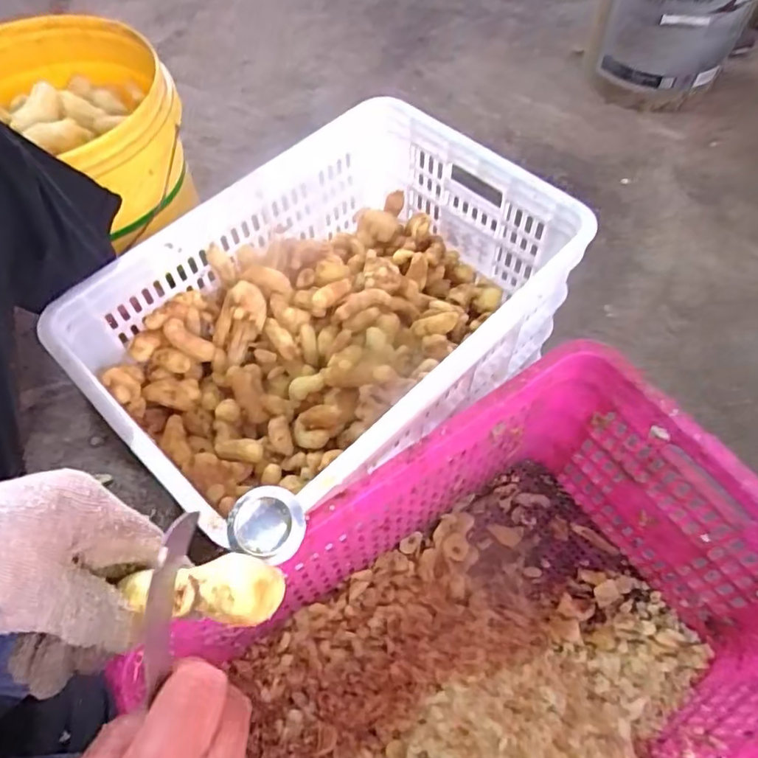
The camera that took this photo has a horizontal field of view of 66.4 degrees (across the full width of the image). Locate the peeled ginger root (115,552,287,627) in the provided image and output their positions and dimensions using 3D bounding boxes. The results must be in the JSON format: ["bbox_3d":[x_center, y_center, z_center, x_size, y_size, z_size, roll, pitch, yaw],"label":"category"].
[{"bbox_3d":[-0.091,0.111,0.306,0.079,0.025,0.032,-1,59,6],"label":"peeled ginger root"}]

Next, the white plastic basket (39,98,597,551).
[{"bbox_3d":[-0.049,-0.067,0.686,0.356,0.187,0.515,39,68,21],"label":"white plastic basket"}]

